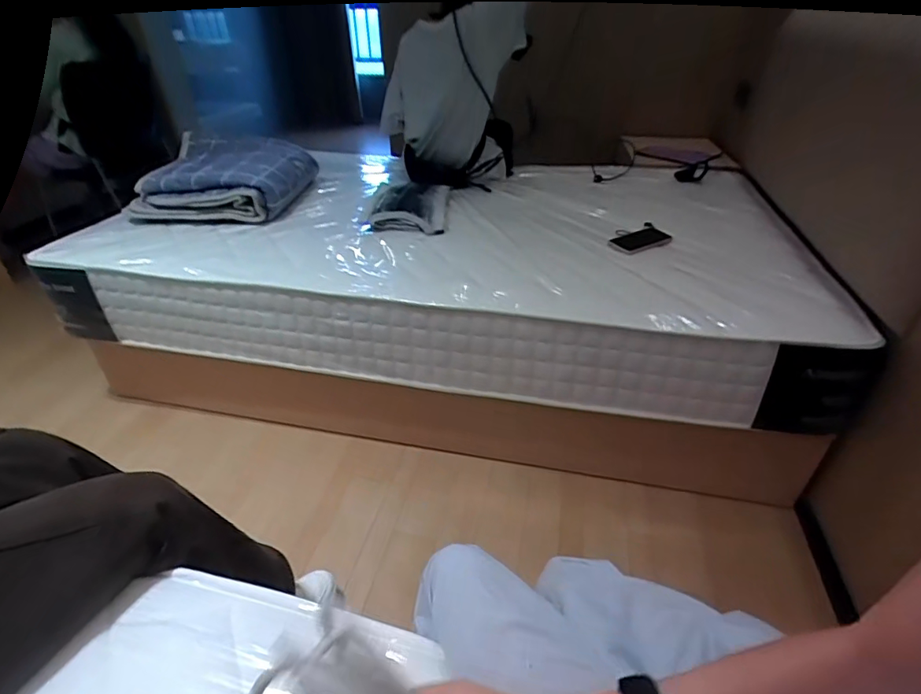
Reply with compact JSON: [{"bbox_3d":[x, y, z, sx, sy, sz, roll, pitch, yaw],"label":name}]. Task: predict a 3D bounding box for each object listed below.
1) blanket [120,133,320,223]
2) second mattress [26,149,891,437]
[{"bbox_3d":[-0.726,-0.530,1.525,0.435,0.155,0.435,1,35,1],"label":"blanket"},{"bbox_3d":[-0.052,-0.281,1.449,1.873,0.267,0.927,7,36,9],"label":"second mattress"}]

